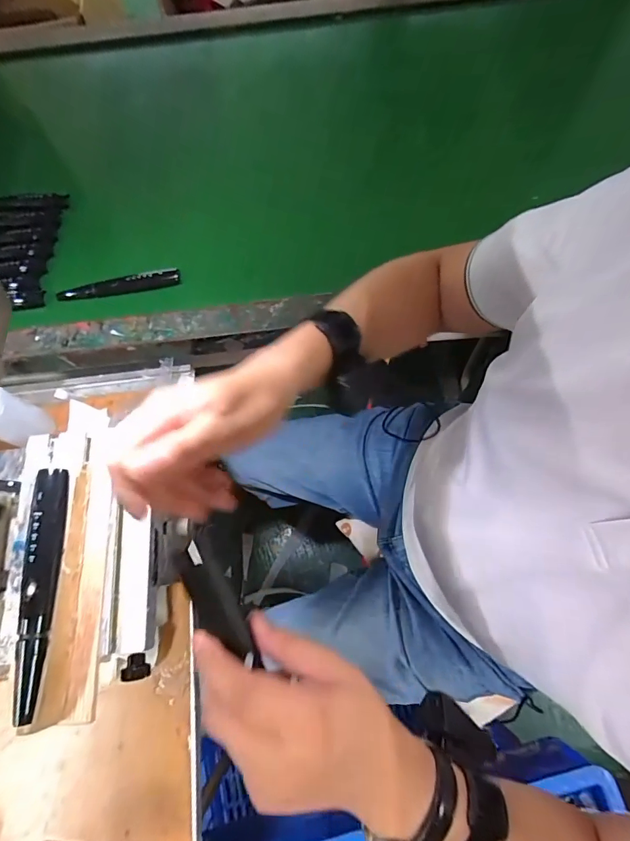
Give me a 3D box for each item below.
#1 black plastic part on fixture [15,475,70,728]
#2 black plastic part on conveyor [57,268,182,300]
[{"bbox_3d":[-0.209,0.124,0.312,0.021,0.017,0.174,-4,71,0],"label":"black plastic part on fixture"},{"bbox_3d":[-0.289,-0.198,0.605,0.179,0.022,0.020,-9,71,-2],"label":"black plastic part on conveyor"}]

